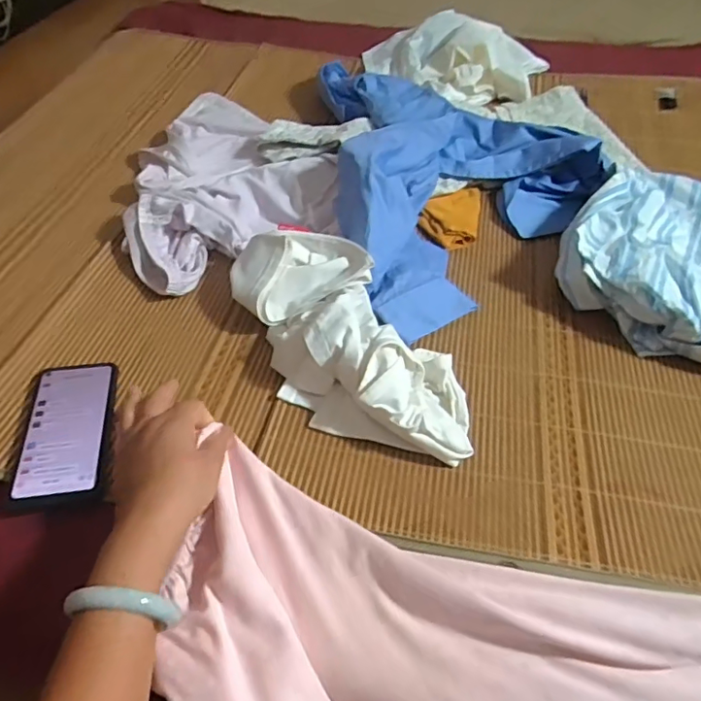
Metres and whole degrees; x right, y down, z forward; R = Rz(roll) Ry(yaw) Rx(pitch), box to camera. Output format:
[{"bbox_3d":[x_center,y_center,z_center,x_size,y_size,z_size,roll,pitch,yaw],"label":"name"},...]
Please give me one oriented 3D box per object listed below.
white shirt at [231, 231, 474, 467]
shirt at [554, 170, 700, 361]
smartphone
[{"bbox_3d":[-0.002,-0.017,0.581,0.154,0.069,0.324,-31,55,-25],"label":"white shirt"},{"bbox_3d":[0.423,-0.125,0.689,0.263,0.075,0.323,25,53,20],"label":"shirt"},{"bbox_3d":[-0.269,0.072,0.531,0.078,0.011,0.153,-8,49,-8],"label":"smartphone"}]

